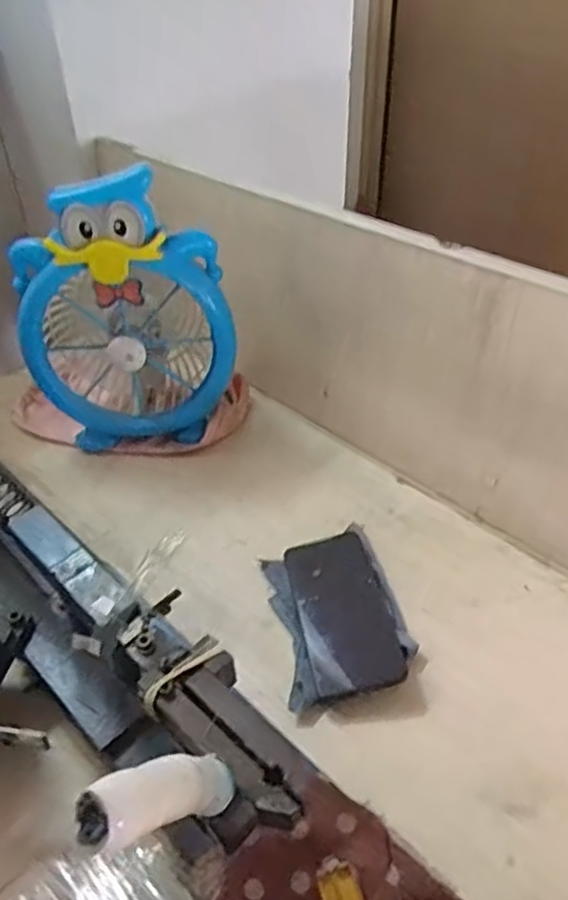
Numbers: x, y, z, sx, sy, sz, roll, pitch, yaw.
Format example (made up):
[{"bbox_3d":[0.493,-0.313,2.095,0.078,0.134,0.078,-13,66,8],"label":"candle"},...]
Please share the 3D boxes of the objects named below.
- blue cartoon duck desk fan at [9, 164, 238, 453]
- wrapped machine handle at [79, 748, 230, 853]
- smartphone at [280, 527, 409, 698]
[{"bbox_3d":[-0.170,-0.154,0.730,0.217,0.294,0.141,-4,42,-2],"label":"blue cartoon duck desk fan"},{"bbox_3d":[-0.051,0.152,0.286,0.024,0.095,0.023,-9,70,27],"label":"wrapped machine handle"},{"bbox_3d":[0.052,0.141,0.594,0.079,0.016,0.163,-21,42,3],"label":"smartphone"}]

